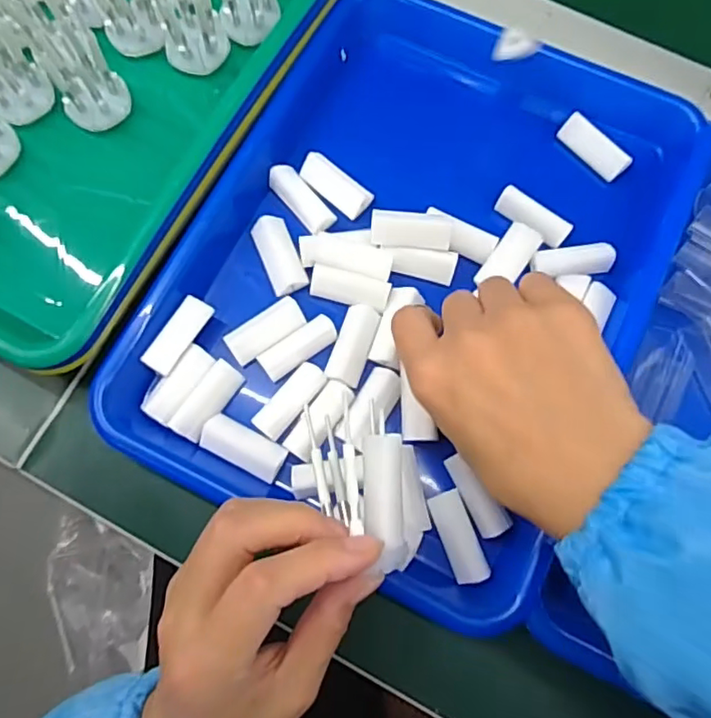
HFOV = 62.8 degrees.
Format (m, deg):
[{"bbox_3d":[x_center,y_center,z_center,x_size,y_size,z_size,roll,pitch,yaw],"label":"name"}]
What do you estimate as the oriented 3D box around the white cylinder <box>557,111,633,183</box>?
[{"bbox_3d":[0.149,-0.133,0.365,0.014,0.014,0.047,-40,79,-11],"label":"white cylinder"}]

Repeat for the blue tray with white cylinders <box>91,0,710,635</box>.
[{"bbox_3d":[0.036,-0.054,0.340,0.248,0.036,0.331,28,76,6],"label":"blue tray with white cylinders"}]

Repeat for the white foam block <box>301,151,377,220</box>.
[{"bbox_3d":[-0.013,-0.106,0.356,0.046,0.010,0.019,38,78,8],"label":"white foam block"}]

